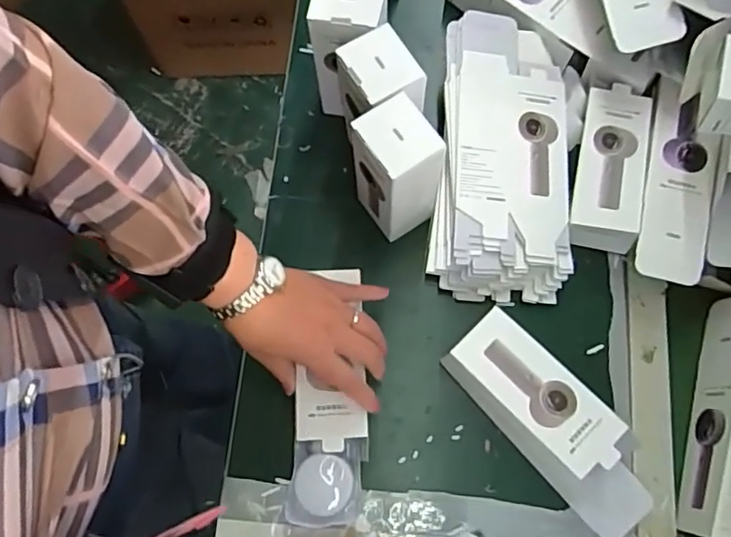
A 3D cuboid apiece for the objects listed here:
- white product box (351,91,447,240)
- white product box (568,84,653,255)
[{"bbox_3d":[0.028,-0.092,0.588,0.057,0.179,0.073,-33,76,-9],"label":"white product box"},{"bbox_3d":[0.261,-0.111,0.630,0.069,0.048,0.169,12,74,4],"label":"white product box"}]

